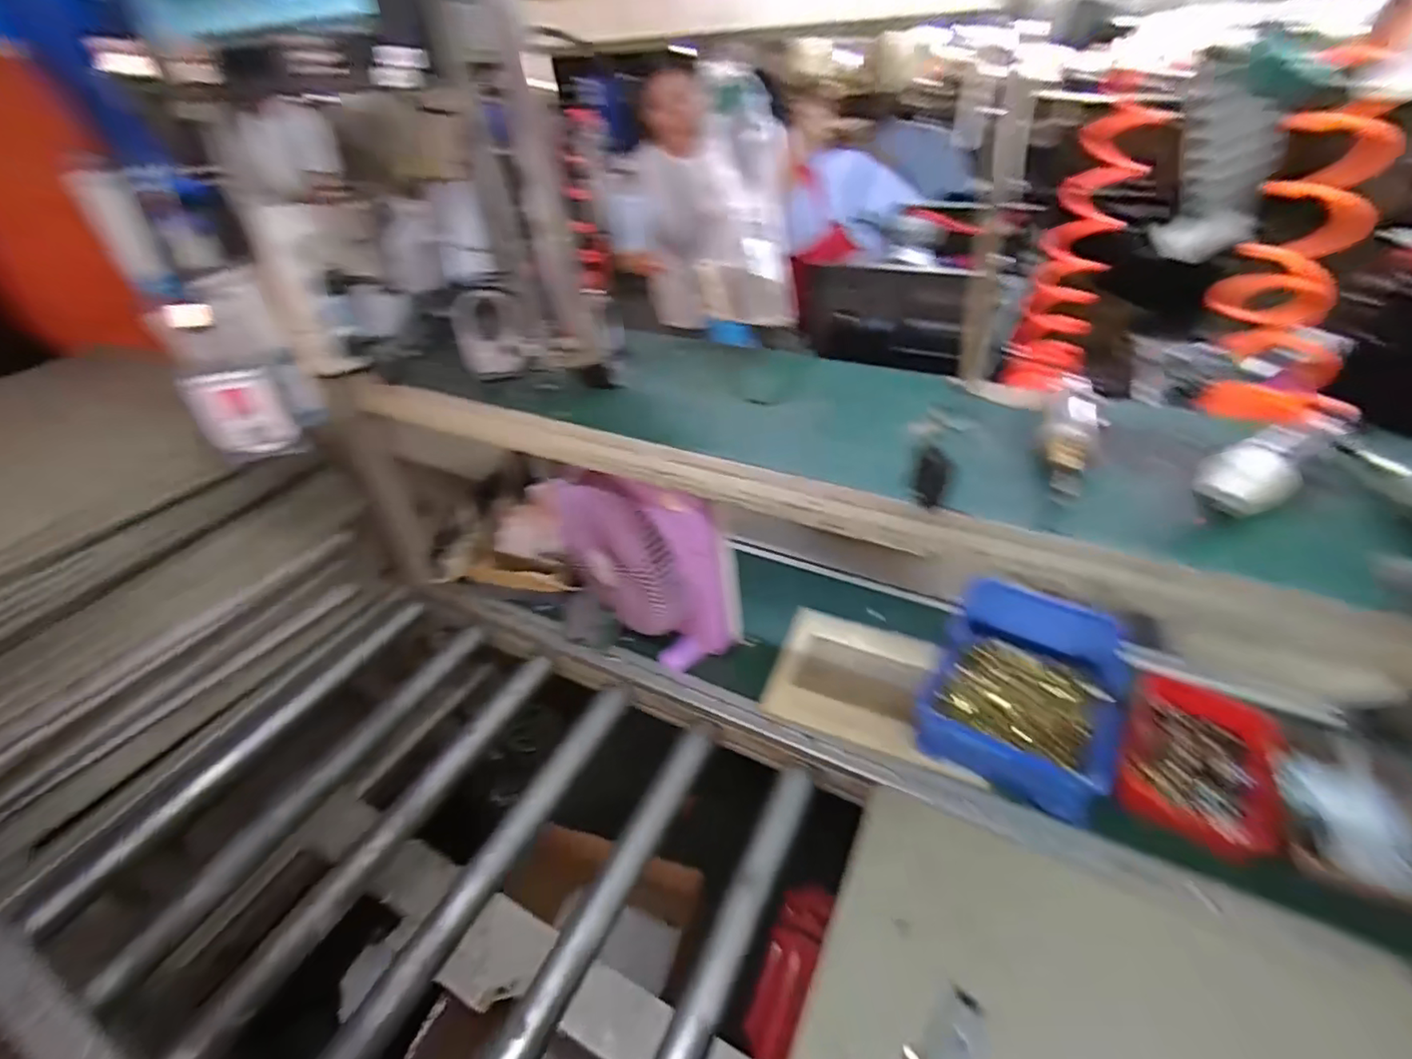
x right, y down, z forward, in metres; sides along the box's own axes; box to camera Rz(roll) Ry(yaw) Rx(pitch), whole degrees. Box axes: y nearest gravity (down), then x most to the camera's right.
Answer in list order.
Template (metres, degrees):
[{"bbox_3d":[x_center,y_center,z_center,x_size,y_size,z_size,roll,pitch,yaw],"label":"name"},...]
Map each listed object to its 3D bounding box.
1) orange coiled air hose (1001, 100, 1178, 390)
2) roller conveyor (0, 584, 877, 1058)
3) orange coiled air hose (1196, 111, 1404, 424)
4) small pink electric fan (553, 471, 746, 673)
[{"bbox_3d":[0.518,-0.369,0.856,0.103,0.345,0.115,17,8,25],"label":"orange coiled air hose"},{"bbox_3d":[-0.364,0.432,0.800,0.964,0.174,0.673,15,41,23],"label":"roller conveyor"},{"bbox_3d":[0.675,-0.292,0.691,0.116,0.166,0.431,19,81,27],"label":"orange coiled air hose"},{"bbox_3d":[-0.099,0.049,0.869,0.286,0.276,0.092,12,40,19],"label":"small pink electric fan"}]

